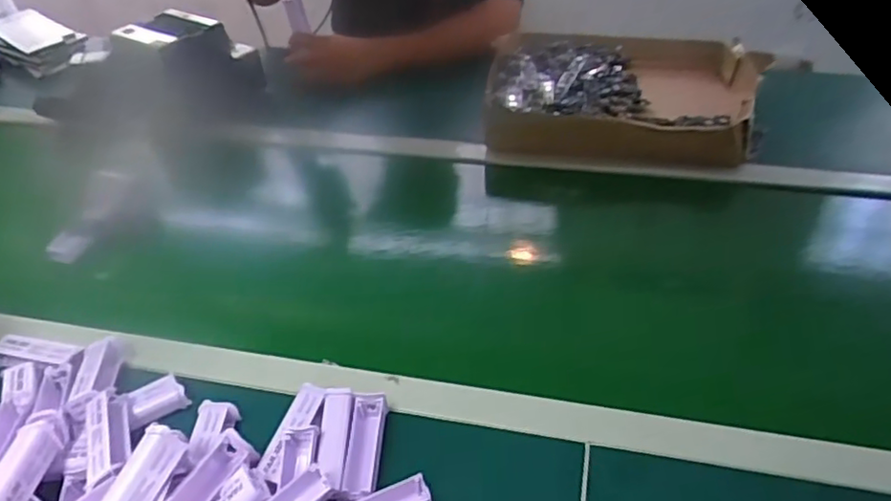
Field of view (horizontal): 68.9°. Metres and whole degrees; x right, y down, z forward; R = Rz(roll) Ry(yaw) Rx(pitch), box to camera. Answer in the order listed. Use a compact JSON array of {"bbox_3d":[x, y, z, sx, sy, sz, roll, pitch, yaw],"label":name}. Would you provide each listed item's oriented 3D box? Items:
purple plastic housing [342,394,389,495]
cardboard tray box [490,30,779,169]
[{"bbox_3d":[-0.073,0.178,0.585,0.032,0.029,0.097,0,41,5],"label":"purple plastic housing"},{"bbox_3d":[0.260,-0.243,0.996,0.370,0.074,0.278,8,43,13],"label":"cardboard tray box"}]

